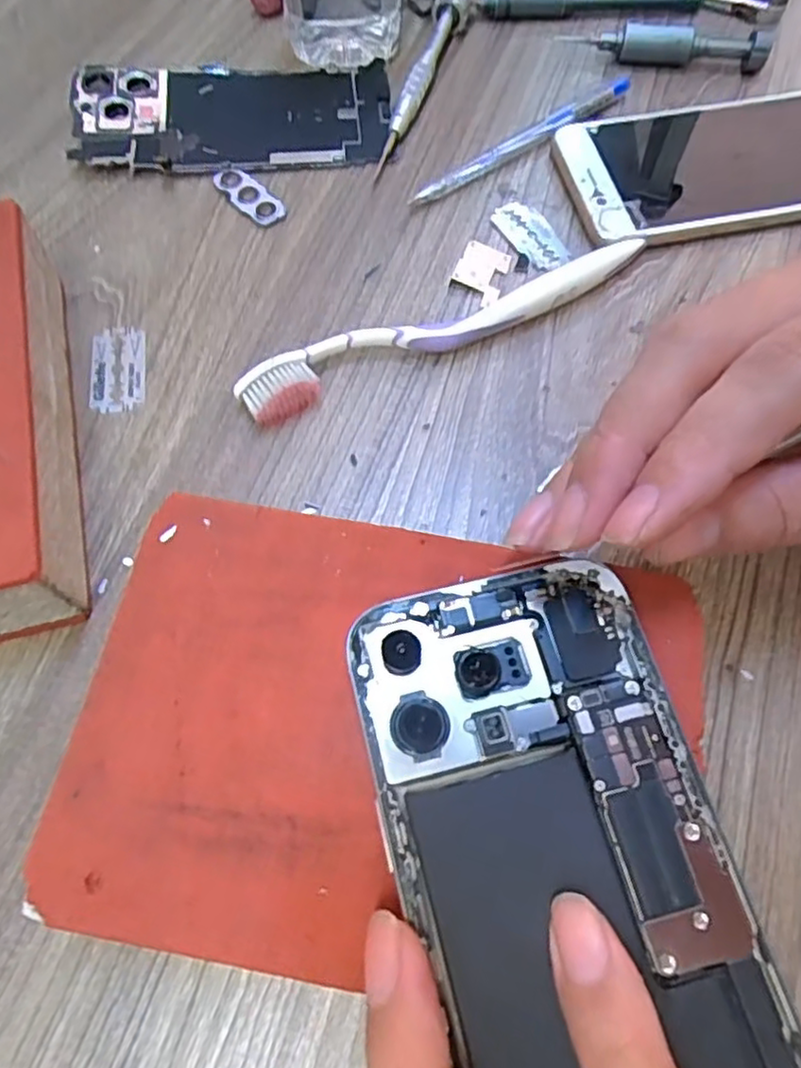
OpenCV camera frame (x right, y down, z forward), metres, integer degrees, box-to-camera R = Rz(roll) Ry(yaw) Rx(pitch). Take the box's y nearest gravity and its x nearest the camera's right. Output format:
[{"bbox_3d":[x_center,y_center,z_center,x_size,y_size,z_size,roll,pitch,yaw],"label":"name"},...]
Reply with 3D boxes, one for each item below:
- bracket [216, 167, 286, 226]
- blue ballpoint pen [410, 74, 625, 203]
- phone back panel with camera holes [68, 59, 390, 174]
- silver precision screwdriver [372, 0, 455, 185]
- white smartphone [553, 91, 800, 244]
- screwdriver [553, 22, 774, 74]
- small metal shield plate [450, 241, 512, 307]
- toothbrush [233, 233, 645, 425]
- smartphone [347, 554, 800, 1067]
[{"bbox_3d":[-0.070,-0.157,0.310,0.042,0.004,0.014,41,72,17],"label":"bracket"},{"bbox_3d":[0.060,-0.188,0.320,0.132,0.010,0.010,-34,70,-14],"label":"blue ballpoint pen"},{"bbox_3d":[-0.083,-0.207,0.331,0.153,0.009,0.076,-5,65,-2],"label":"phone back panel with camera holes"},{"bbox_3d":[0.008,-0.225,0.336,0.012,0.015,0.123,14,66,7],"label":"silver precision screwdriver"},{"bbox_3d":[0.152,-0.173,0.312,0.149,0.011,0.078,-10,66,-5],"label":"white smartphone"},{"bbox_3d":[0.136,-0.255,0.345,0.103,0.017,0.011,11,66,5],"label":"screwdriver"},{"bbox_3d":[0.034,-0.112,0.289,0.022,0.004,0.032,17,66,7],"label":"small metal shield plate"},{"bbox_3d":[0.021,-0.086,0.273,0.179,0.014,0.022,-24,68,-11],"label":"toothbrush"},{"bbox_3d":[0.041,0.083,0.153,0.076,0.006,0.157,-15,66,-7],"label":"smartphone"}]

